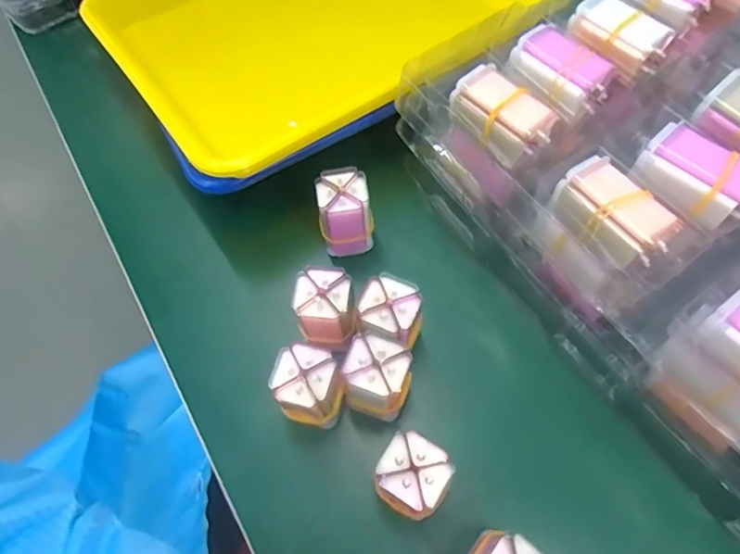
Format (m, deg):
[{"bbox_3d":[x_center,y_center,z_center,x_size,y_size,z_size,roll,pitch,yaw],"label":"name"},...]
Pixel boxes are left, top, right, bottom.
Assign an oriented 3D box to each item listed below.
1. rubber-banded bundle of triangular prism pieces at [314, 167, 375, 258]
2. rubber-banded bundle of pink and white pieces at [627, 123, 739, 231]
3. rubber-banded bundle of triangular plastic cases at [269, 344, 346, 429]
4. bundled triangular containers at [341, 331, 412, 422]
[{"bbox_3d":[-0.017,-0.044,0.362,0.034,0.055,0.034,-5,63,0],"label":"rubber-banded bundle of triangular prism pieces"},{"bbox_3d":[0.180,-0.057,0.286,0.032,0.025,0.057,-40,68,-17],"label":"rubber-banded bundle of pink and white pieces"},{"bbox_3d":[-0.035,0.064,0.301,0.036,0.043,0.038,8,64,6],"label":"rubber-banded bundle of triangular plastic cases"},{"bbox_3d":[0.005,0.059,0.302,0.036,0.039,0.036,18,65,11],"label":"bundled triangular containers"}]

